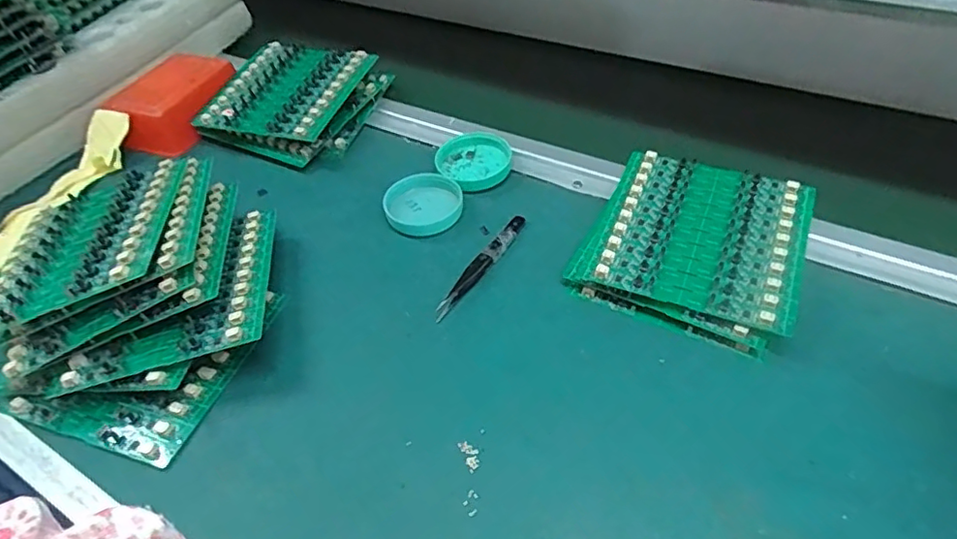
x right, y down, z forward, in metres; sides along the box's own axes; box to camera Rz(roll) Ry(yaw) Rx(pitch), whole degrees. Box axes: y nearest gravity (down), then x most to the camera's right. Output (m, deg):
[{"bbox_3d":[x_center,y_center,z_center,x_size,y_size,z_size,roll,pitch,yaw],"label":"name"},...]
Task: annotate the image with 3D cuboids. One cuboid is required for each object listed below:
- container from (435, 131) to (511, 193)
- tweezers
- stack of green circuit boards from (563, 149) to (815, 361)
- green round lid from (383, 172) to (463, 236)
[{"bbox_3d":[-0.001,-0.097,0.508,0.063,0.015,0.064,-4,47,4],"label":"container"},{"bbox_3d":[0.004,-0.005,0.430,0.013,0.009,0.117,22,54,25],"label":"tweezers"},{"bbox_3d":[0.157,-0.021,0.414,0.139,0.029,0.142,19,53,23],"label":"stack of green circuit boards"},{"bbox_3d":[-0.046,-0.057,0.476,0.063,0.011,0.067,-4,47,4],"label":"green round lid"}]

